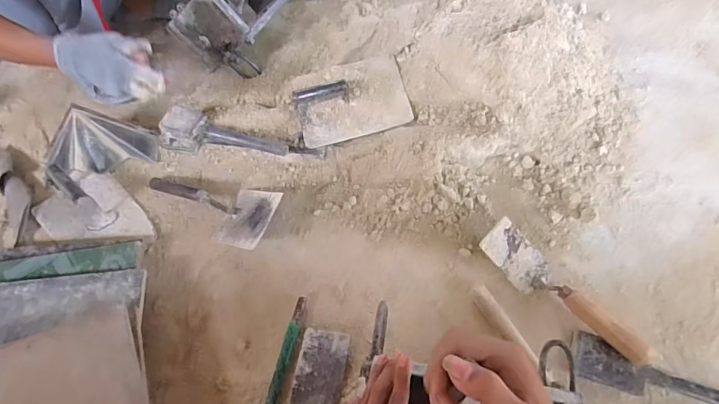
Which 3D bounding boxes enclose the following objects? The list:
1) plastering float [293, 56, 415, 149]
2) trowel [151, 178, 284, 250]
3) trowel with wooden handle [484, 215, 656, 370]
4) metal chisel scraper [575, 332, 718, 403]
[{"bbox_3d":[-0.016,-0.197,0.856,0.207,0.081,0.160,-11,58,-6],"label":"plastering float"},{"bbox_3d":[-0.263,-0.006,0.794,0.275,0.062,0.108,24,63,18],"label":"trowel"},{"bbox_3d":[0.304,0.129,0.671,0.264,0.054,0.070,36,67,23],"label":"trowel with wooden handle"},{"bbox_3d":[0.456,0.254,0.603,0.316,0.013,0.063,15,59,14],"label":"metal chisel scraper"}]

